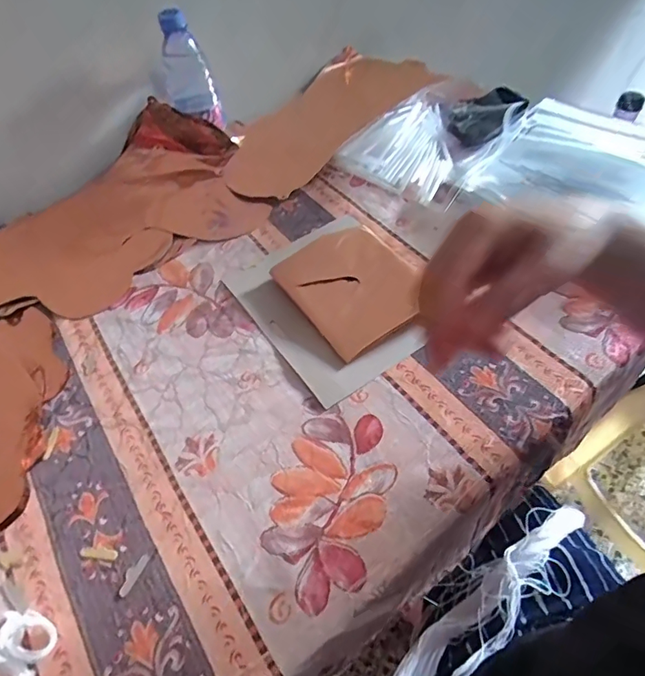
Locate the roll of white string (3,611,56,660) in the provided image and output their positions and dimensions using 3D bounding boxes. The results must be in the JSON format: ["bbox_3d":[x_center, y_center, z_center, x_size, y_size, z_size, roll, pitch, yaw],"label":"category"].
[{"bbox_3d":[-0.187,0.189,0.298,0.035,0.023,0.024,5,55,9],"label":"roll of white string"}]

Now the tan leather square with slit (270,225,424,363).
[{"bbox_3d":[0.033,-0.056,0.466,0.123,0.019,0.138,-33,58,-17],"label":"tan leather square with slit"}]

